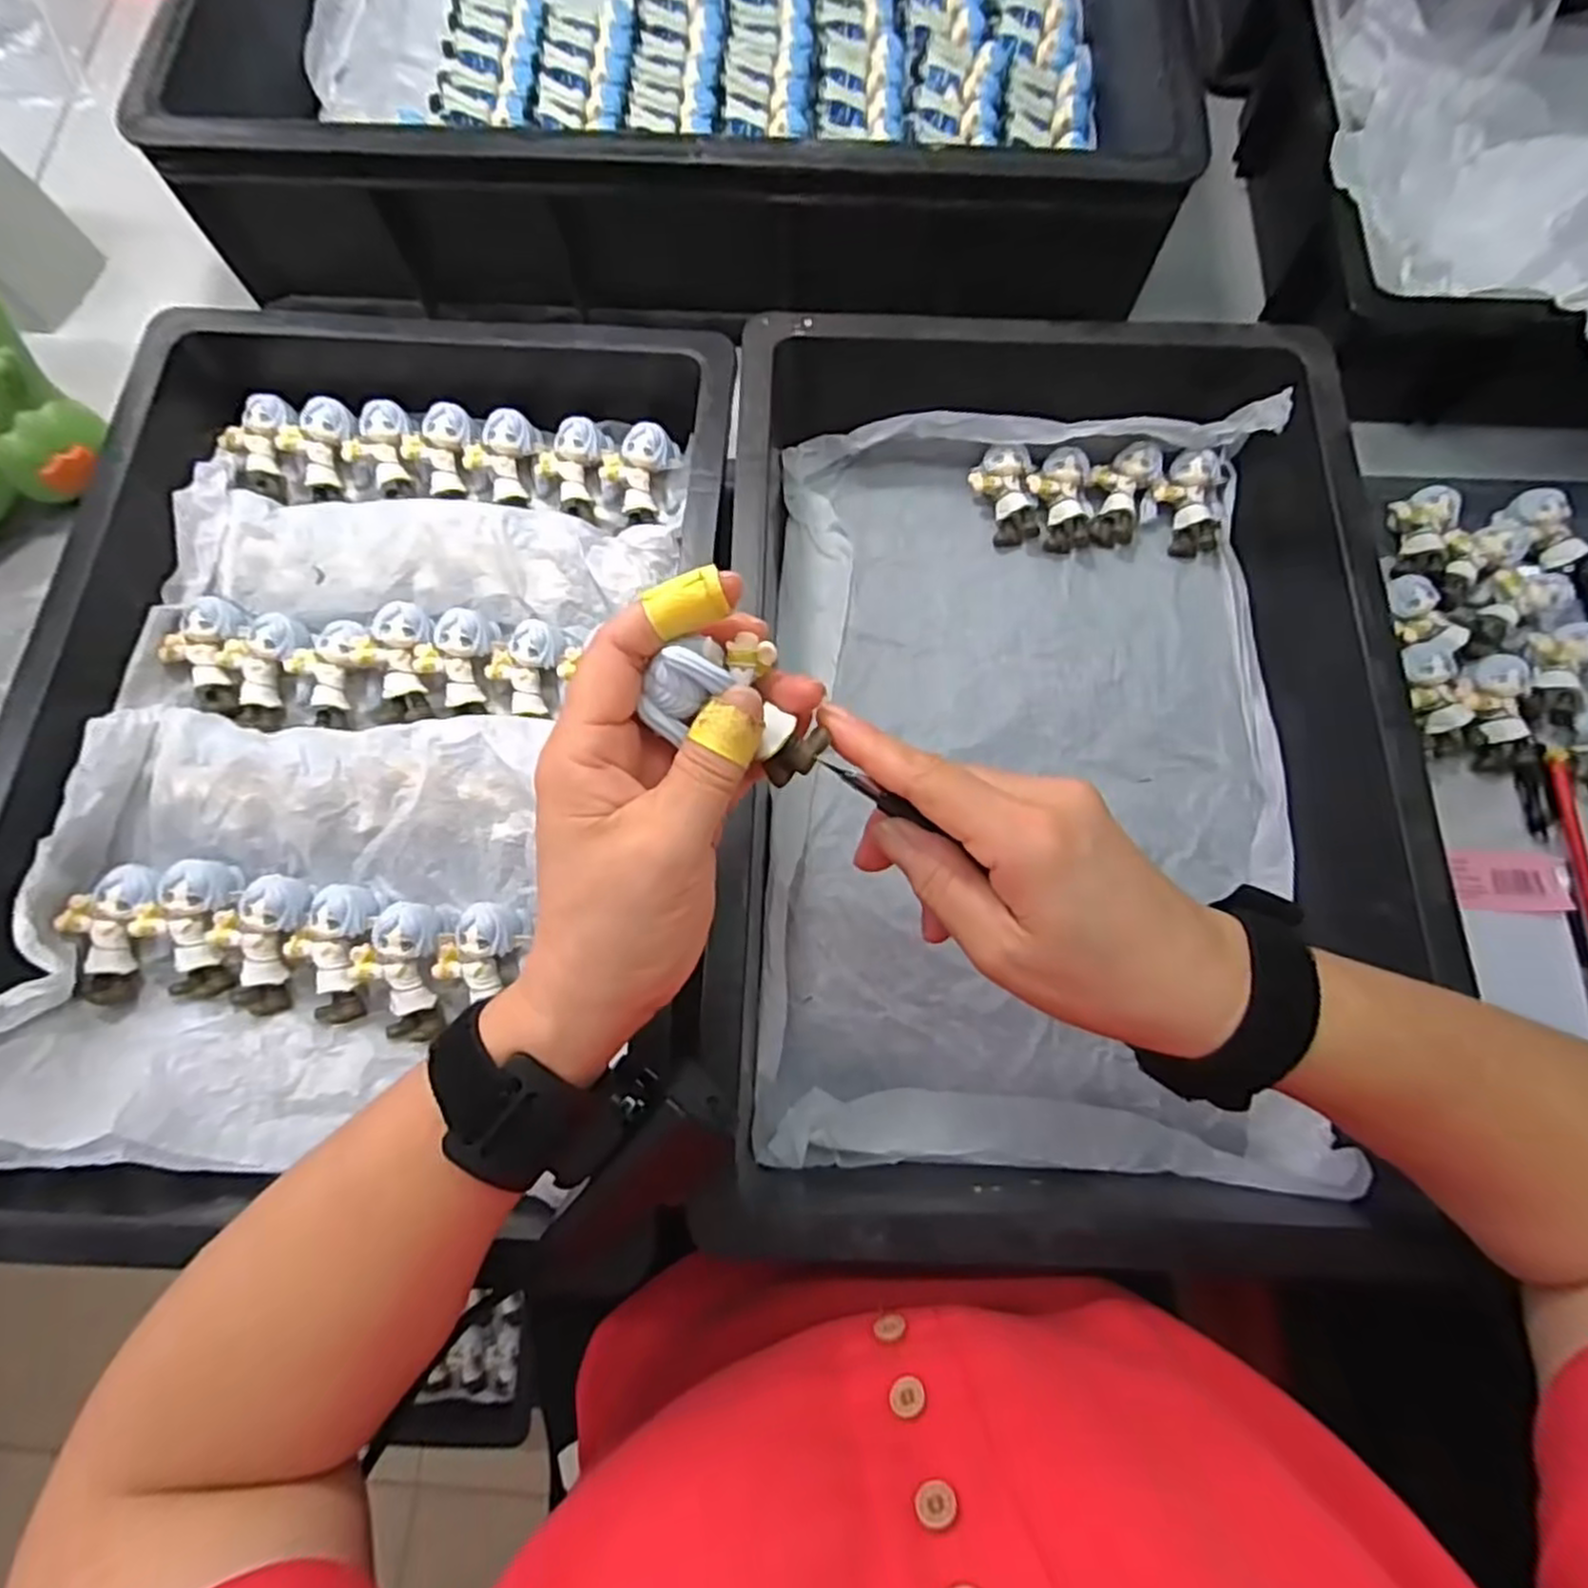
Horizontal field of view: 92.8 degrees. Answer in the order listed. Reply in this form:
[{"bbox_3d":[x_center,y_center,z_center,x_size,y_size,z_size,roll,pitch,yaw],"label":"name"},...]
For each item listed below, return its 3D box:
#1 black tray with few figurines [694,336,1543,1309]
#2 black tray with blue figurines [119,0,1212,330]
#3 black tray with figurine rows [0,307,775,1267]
[{"bbox_3d":[0.122,-0.038,0.382,0.306,0.098,0.464,2,74,0],"label":"black tray with few figurines"},{"bbox_3d":[-0.062,-0.514,0.501,0.570,0.101,0.401,2,74,0],"label":"black tray with blue figurines"},{"bbox_3d":[-0.198,-0.031,0.379,0.325,0.065,0.461,4,74,1],"label":"black tray with figurine rows"}]

